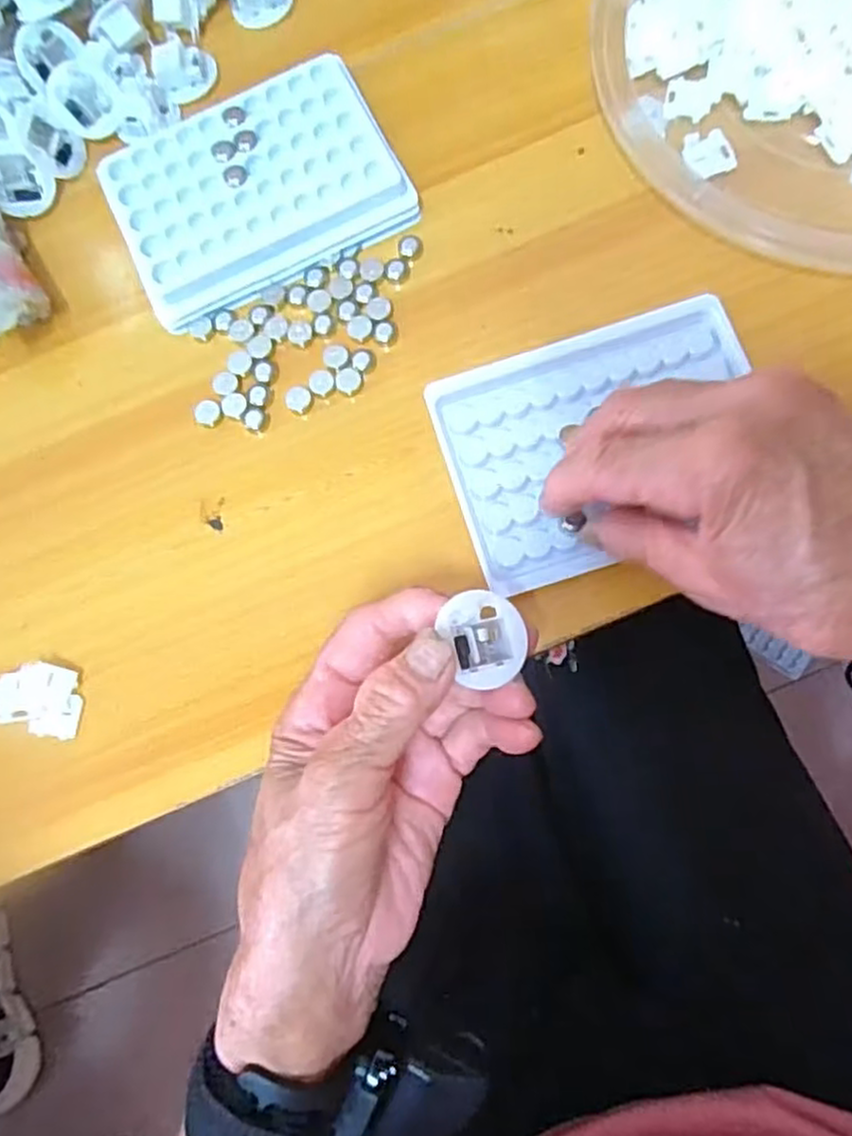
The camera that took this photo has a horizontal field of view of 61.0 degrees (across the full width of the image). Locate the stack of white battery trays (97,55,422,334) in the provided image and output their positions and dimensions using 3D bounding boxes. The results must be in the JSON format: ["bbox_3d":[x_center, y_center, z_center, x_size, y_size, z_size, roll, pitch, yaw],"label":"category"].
[{"bbox_3d":[-0.077,-0.170,0.324,0.123,0.010,0.087,-26,81,0],"label":"stack of white battery trays"}]

